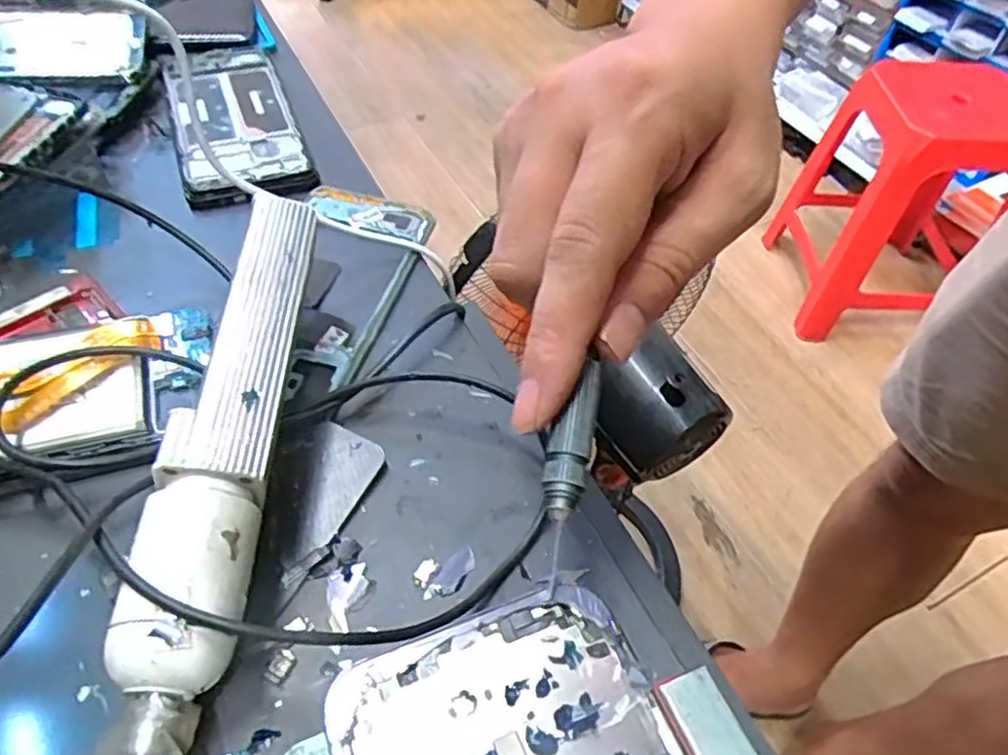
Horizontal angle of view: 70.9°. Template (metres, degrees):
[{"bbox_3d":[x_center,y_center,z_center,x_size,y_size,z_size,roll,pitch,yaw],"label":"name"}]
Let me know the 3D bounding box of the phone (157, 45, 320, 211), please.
[{"bbox_3d":[-0.173,-0.167,0.447,0.072,0.009,0.168,-16,54,-17],"label":"phone"}]

